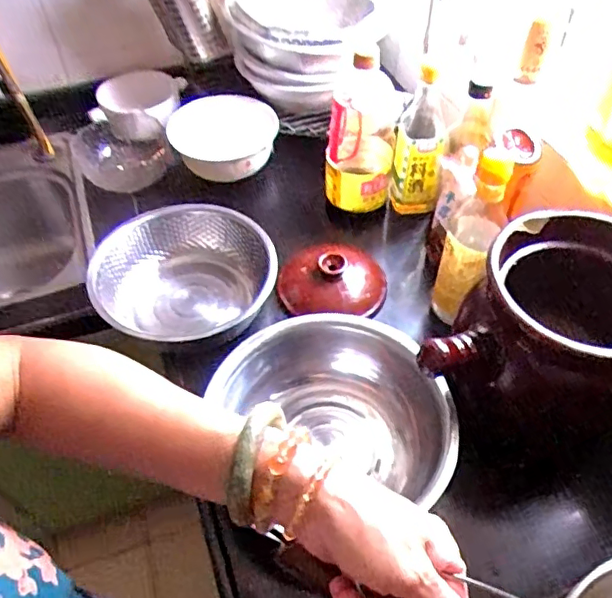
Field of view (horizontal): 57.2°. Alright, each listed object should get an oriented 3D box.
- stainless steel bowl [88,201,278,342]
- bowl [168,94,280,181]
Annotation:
[{"bbox_3d":[-0.153,-0.020,0.757,0.235,0.109,0.225,26,56,21],"label":"stainless steel bowl"},{"bbox_3d":[-0.130,-0.256,0.906,0.163,0.076,0.156,-18,53,-12],"label":"bowl"}]

